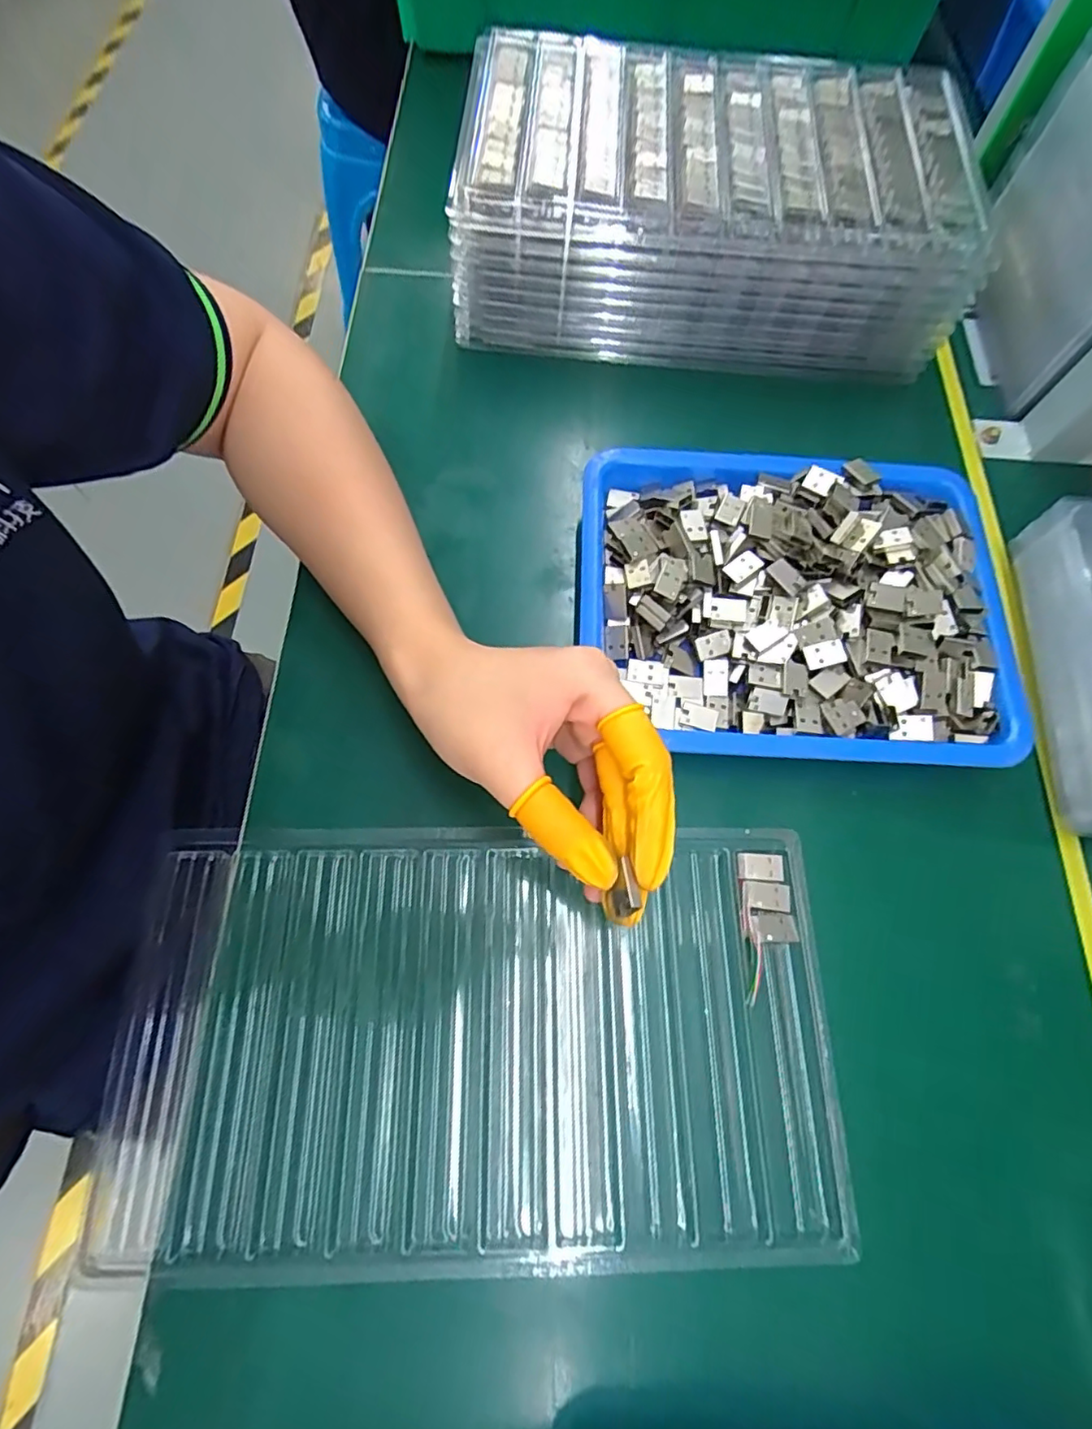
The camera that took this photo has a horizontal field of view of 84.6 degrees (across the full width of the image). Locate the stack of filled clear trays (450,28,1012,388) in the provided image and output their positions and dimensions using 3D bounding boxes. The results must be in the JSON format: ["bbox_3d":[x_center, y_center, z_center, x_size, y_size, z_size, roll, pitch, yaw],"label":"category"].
[{"bbox_3d":[0.098,-0.319,0.388,0.298,0.098,0.178,7,70,1],"label":"stack of filled clear trays"}]

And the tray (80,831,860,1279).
[{"bbox_3d":[-0.026,0.134,0.253,0.288,0.011,0.158,-1,70,-2],"label":"tray"}]

